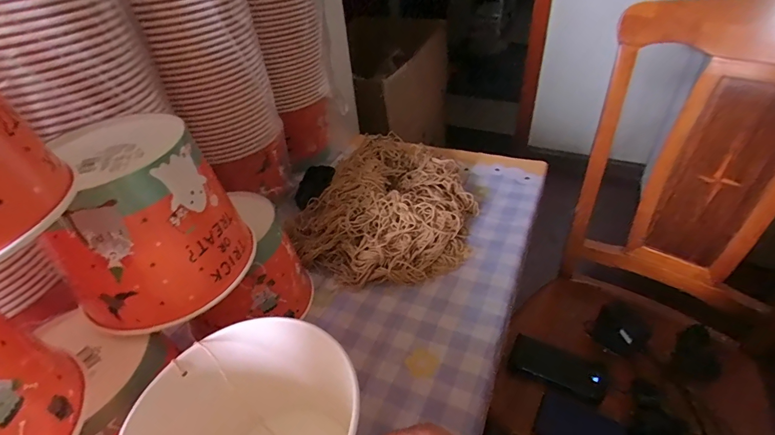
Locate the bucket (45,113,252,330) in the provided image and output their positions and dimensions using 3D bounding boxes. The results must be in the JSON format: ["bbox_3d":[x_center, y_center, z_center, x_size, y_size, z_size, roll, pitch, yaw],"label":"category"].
[{"bbox_3d":[-0.207,0.000,0.349,0.135,0.132,0.135,-3,41,3],"label":"bucket"}]

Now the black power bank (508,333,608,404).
[{"bbox_3d":[0.300,0.263,0.696,0.155,0.025,0.067,15,45,23],"label":"black power bank"}]

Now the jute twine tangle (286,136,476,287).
[{"bbox_3d":[0.014,-0.019,0.594,0.240,0.069,0.292,23,48,30],"label":"jute twine tangle"}]

